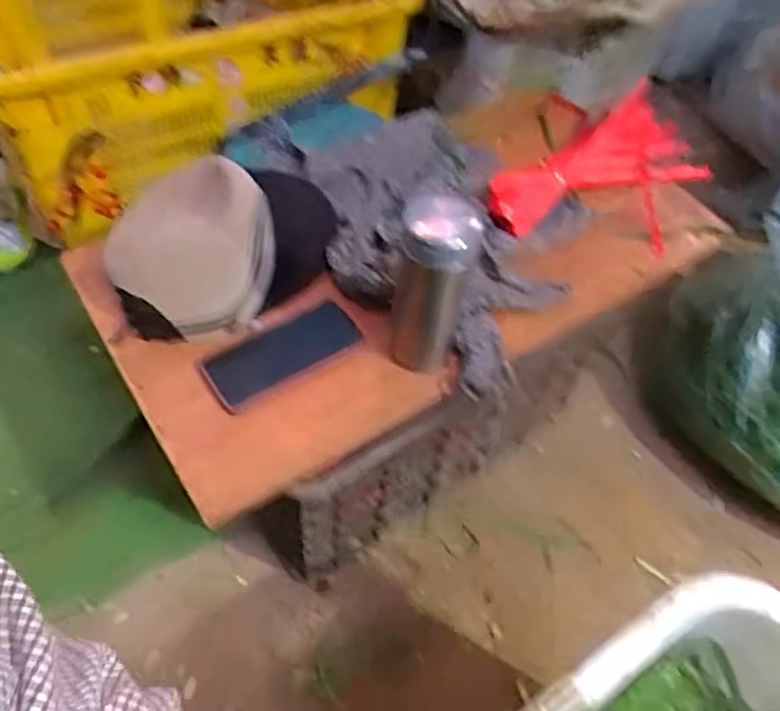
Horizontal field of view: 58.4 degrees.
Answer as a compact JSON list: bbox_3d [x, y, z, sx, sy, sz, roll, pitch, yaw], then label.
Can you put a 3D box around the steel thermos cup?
[{"bbox_3d":[0.040,-0.067,0.689,0.070,0.195,0.080,8,53,1],"label":"steel thermos cup"}]

